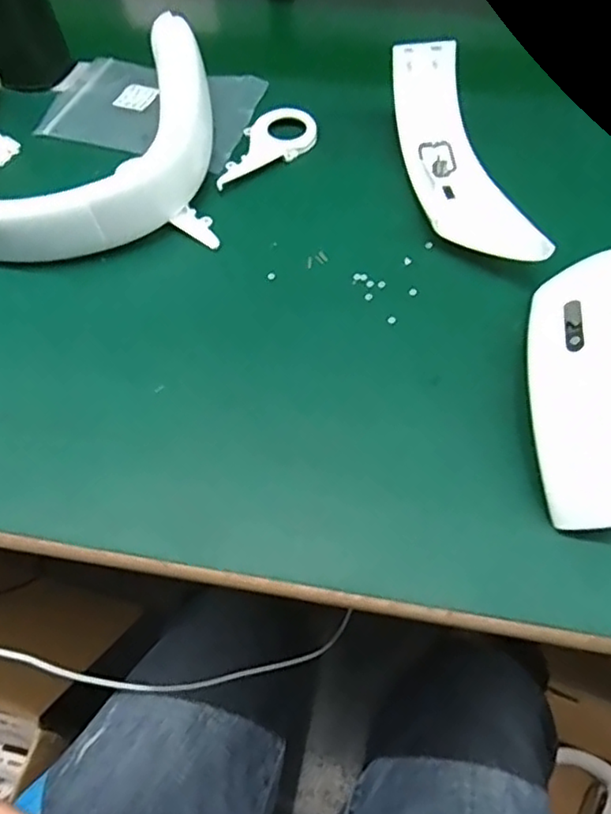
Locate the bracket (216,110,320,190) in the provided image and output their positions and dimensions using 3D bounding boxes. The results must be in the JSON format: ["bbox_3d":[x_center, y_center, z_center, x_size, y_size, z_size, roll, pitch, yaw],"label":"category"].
[{"bbox_3d":[-0.033,-0.181,0.433,0.086,0.008,0.046,-31,62,-17],"label":"bracket"}]

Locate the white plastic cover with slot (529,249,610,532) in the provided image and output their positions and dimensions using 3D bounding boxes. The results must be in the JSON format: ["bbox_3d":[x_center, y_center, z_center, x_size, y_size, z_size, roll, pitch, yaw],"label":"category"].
[{"bbox_3d":[0.140,-0.026,0.315,0.057,0.044,0.173,9,58,7],"label":"white plastic cover with slot"}]

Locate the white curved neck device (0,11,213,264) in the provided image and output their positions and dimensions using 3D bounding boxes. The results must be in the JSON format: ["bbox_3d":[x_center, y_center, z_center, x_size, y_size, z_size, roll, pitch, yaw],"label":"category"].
[{"bbox_3d":[-0.160,-0.179,0.413,0.195,0.052,0.191,-11,58,-6],"label":"white curved neck device"}]

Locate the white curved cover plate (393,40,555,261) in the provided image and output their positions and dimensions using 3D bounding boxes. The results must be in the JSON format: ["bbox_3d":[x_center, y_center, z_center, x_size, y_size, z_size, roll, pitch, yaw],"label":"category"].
[{"bbox_3d":[0.097,-0.154,0.394,0.059,0.046,0.180,-9,58,-4],"label":"white curved cover plate"}]

